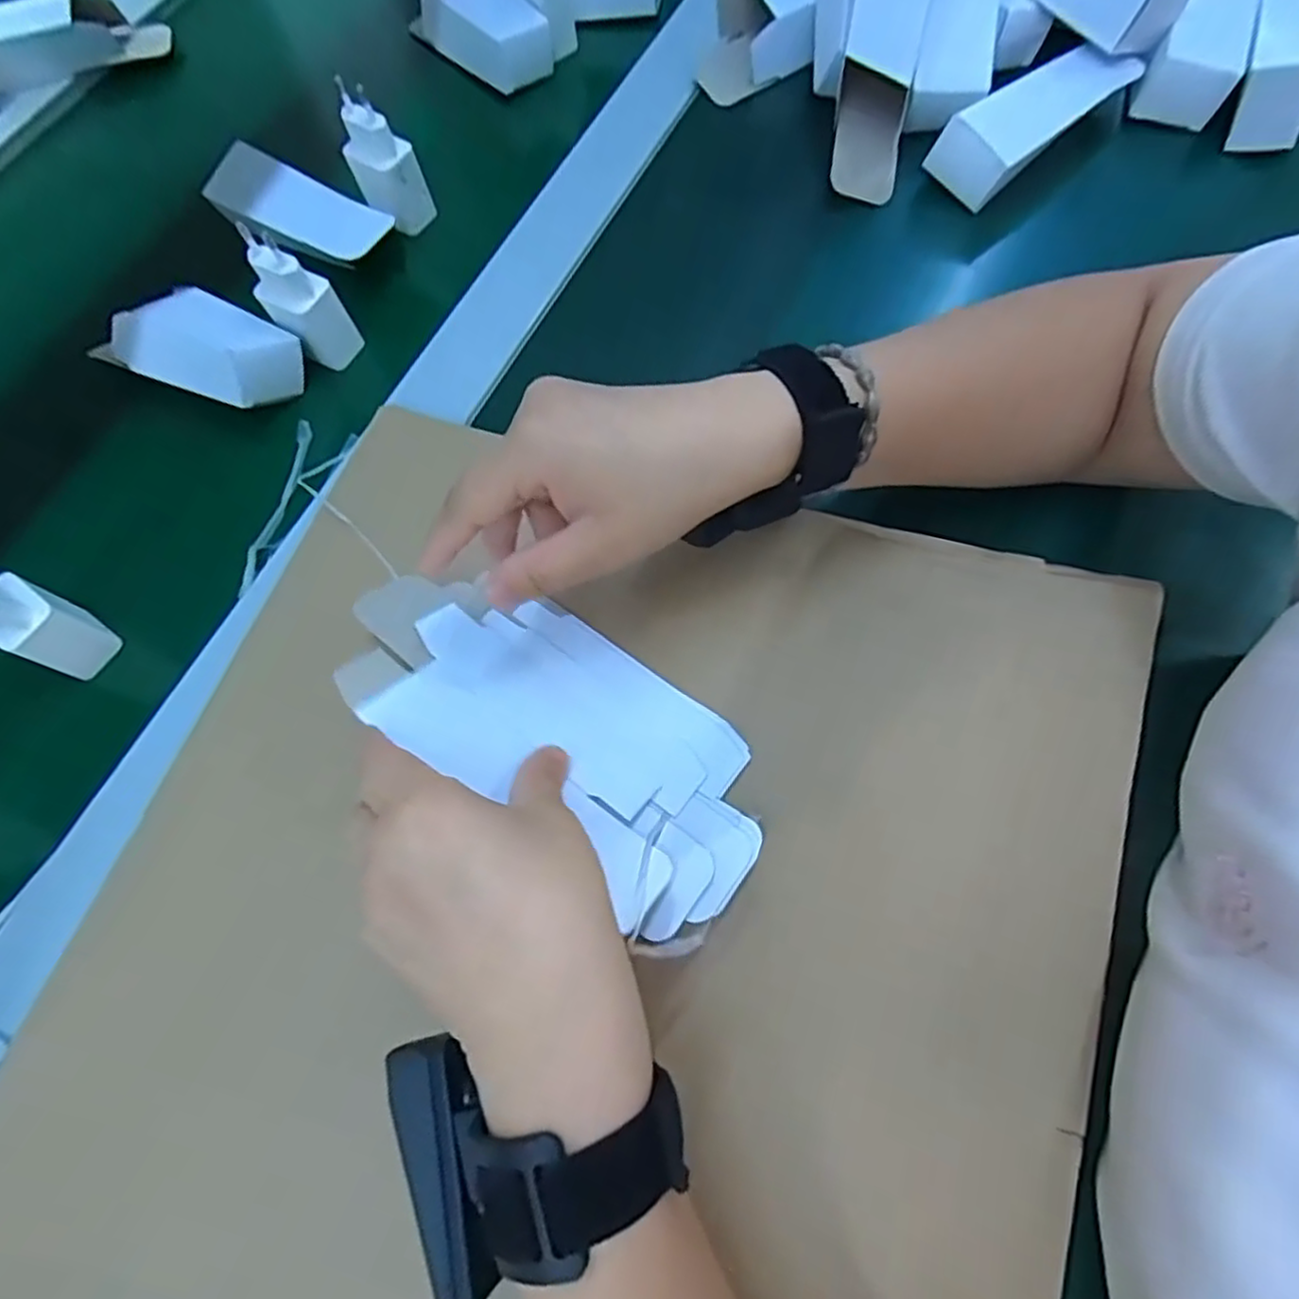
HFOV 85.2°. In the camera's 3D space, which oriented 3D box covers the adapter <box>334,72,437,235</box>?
[{"bbox_3d":[-0.163,-0.298,0.433,0.040,0.071,0.025,33,72,14],"label":"adapter"}]

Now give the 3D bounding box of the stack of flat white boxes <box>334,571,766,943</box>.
[{"bbox_3d":[-0.039,0.030,0.298,0.191,0.034,0.089,34,74,8],"label":"stack of flat white boxes"}]

